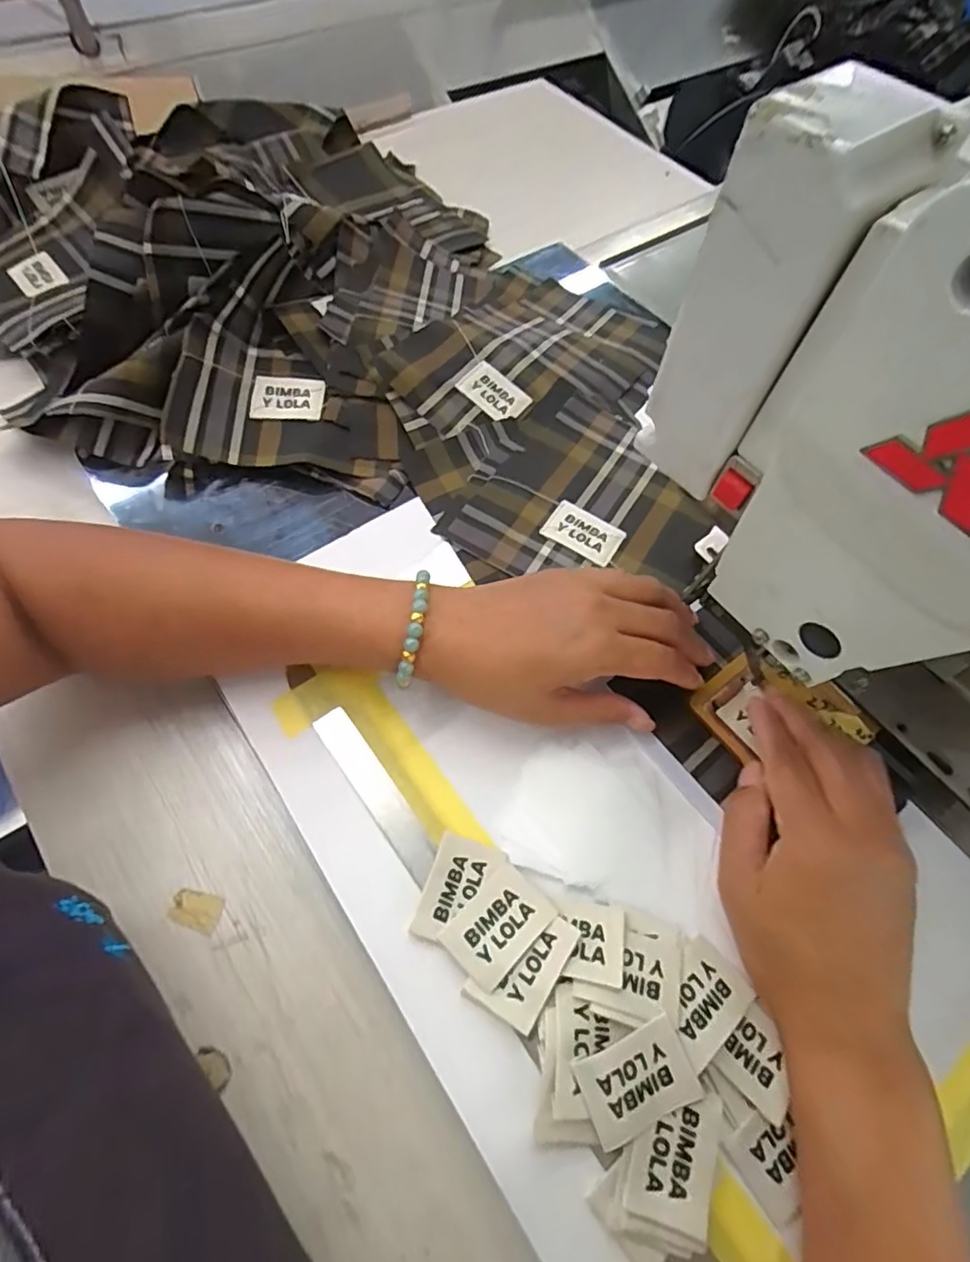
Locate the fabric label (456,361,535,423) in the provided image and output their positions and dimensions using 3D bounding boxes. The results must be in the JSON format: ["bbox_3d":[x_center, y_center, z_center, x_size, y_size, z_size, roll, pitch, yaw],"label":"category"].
[{"bbox_3d":[0.007,-0.178,0.438,0.048,0.004,0.037,39,67,4],"label":"fabric label"}]

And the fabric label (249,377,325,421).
[{"bbox_3d":[-0.137,-0.162,0.407,0.047,0.004,0.031,1,72,-3],"label":"fabric label"}]

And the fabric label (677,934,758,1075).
[{"bbox_3d":[0.100,0.168,0.269,0.043,0.009,0.033,-35,70,-14],"label":"fabric label"}]

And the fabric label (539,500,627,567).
[{"bbox_3d":[0.066,-0.066,0.390,0.051,0.004,0.035,30,61,12],"label":"fabric label"}]

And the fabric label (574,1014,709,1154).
[{"bbox_3d":[0.065,0.192,0.250,0.048,0.004,0.035,-20,79,-15],"label":"fabric label"}]

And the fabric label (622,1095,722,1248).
[{"bbox_3d":[0.078,0.218,0.243,0.038,0.004,0.046,18,60,3],"label":"fabric label"}]

